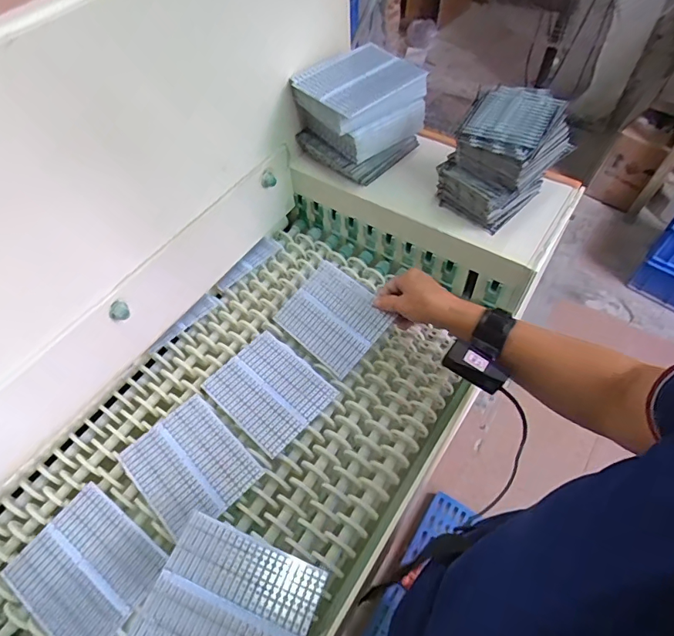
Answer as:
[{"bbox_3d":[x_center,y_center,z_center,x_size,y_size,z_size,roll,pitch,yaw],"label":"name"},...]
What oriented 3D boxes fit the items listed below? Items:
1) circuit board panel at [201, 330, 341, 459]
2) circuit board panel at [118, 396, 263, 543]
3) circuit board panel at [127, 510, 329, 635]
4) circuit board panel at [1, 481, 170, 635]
[{"bbox_3d":[-0.091,0.095,0.608,0.146,0.006,0.119,37,64,25],"label":"circuit board panel"},{"bbox_3d":[-0.179,0.178,0.554,0.120,0.005,0.144,-39,62,-23],"label":"circuit board panel"},{"bbox_3d":[-0.098,0.264,0.416,0.146,0.007,0.116,19,55,10],"label":"circuit board panel"},{"bbox_3d":[-0.273,0.271,0.492,0.145,0.004,0.121,30,61,22],"label":"circuit board panel"}]

